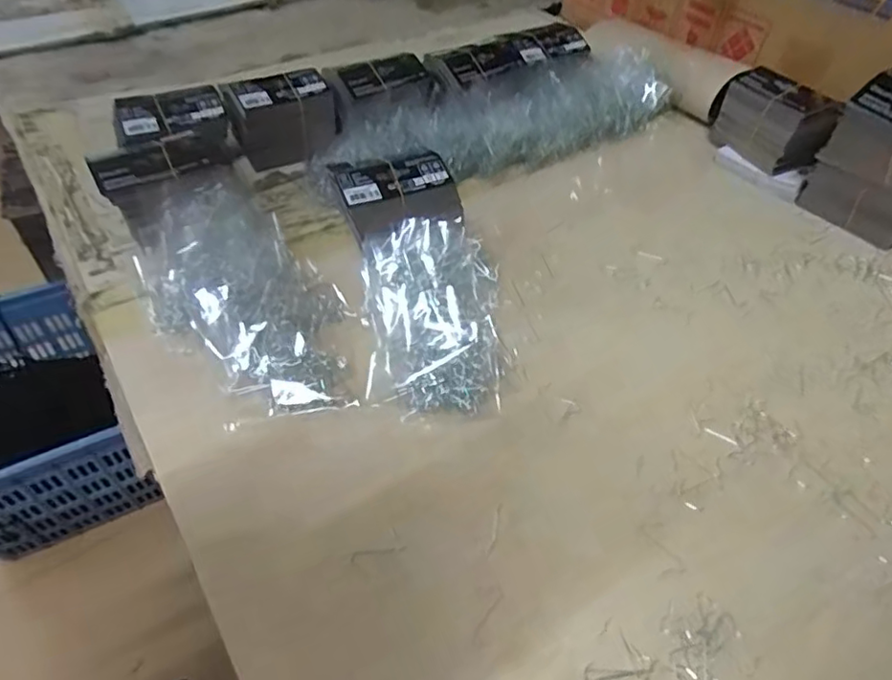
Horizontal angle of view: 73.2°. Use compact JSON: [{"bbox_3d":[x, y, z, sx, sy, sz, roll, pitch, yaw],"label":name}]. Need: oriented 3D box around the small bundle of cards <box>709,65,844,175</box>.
[{"bbox_3d":[0.355,-0.233,0.664,0.049,0.095,0.147,-19,52,-18],"label":"small bundle of cards"}]

